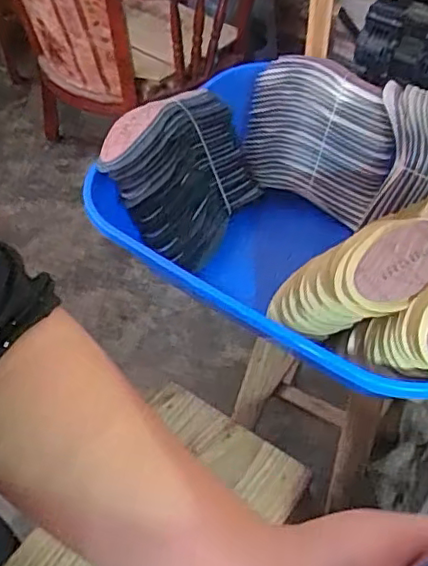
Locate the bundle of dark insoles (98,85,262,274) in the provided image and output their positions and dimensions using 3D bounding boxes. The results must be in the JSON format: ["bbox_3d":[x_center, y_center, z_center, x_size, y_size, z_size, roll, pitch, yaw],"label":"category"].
[{"bbox_3d":[-0.042,-0.165,0.972,0.092,0.261,0.237,6,46,40],"label":"bundle of dark insoles"}]

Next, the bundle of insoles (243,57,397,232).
[{"bbox_3d":[0.175,-0.245,1.028,0.263,0.239,0.090,27,34,21],"label":"bundle of insoles"}]

